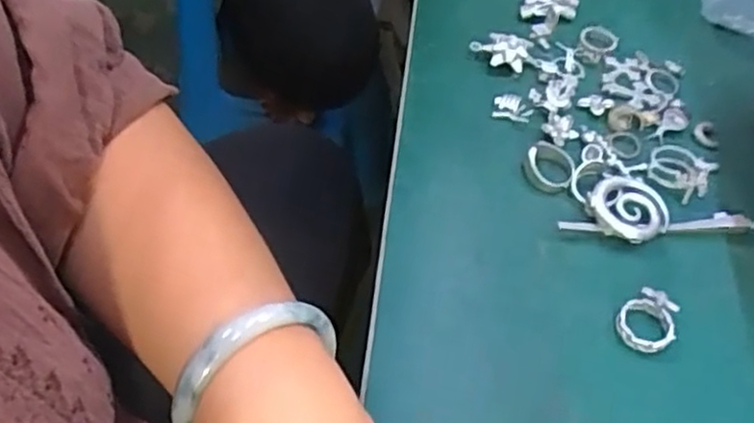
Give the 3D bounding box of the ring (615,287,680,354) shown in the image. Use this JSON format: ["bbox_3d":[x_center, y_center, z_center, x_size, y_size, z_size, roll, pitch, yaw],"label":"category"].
[{"bbox_3d":[0.122,0.050,0.312,0.030,0.009,0.024,-31,59,-25],"label":"ring"}]

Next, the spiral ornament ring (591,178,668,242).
[{"bbox_3d":[0.126,-0.002,0.350,0.038,0.006,0.036,2,51,-2],"label":"spiral ornament ring"}]

